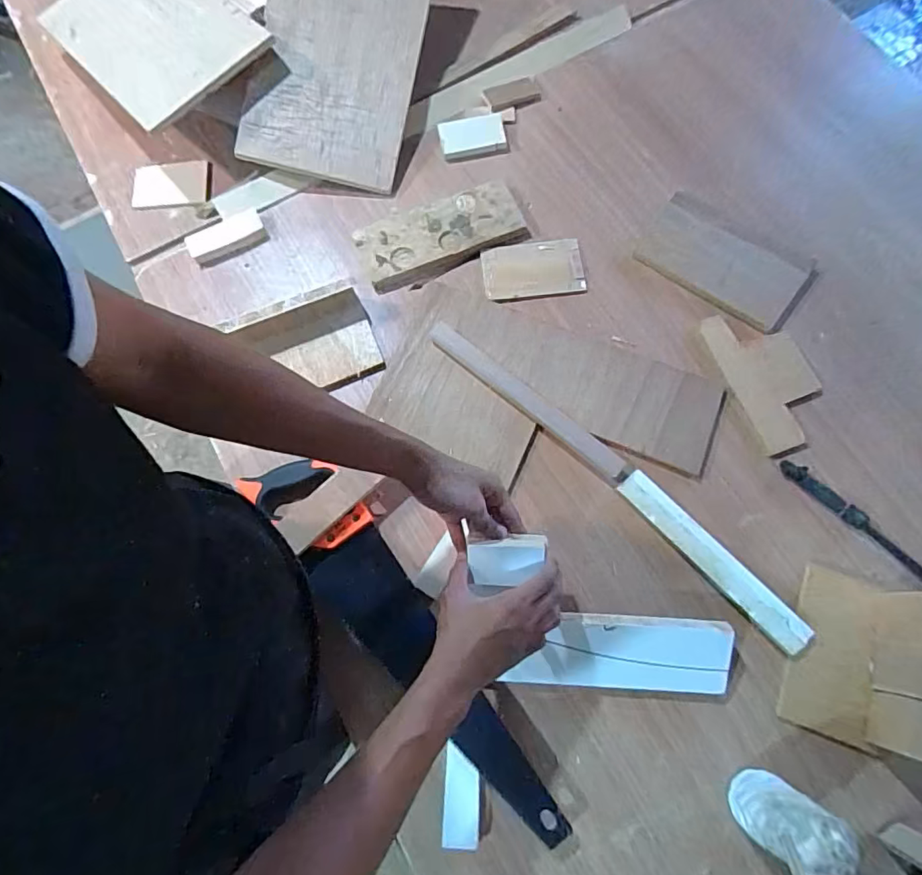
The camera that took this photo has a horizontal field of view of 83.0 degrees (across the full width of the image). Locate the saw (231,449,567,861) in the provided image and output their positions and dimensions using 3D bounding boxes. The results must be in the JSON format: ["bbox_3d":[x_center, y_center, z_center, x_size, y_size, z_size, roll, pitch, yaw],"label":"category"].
[{"bbox_3d":[-0.072,0.227,0.606,0.100,0.024,0.517,-38,77,-9],"label":"saw"}]

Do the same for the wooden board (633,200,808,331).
[{"bbox_3d":[0.365,-0.245,0.740,0.215,0.011,0.122,35,78,10],"label":"wooden board"}]

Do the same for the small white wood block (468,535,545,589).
[{"bbox_3d":[0.049,0.128,0.543,0.080,0.019,0.048,-6,74,-1],"label":"small white wood block"}]

